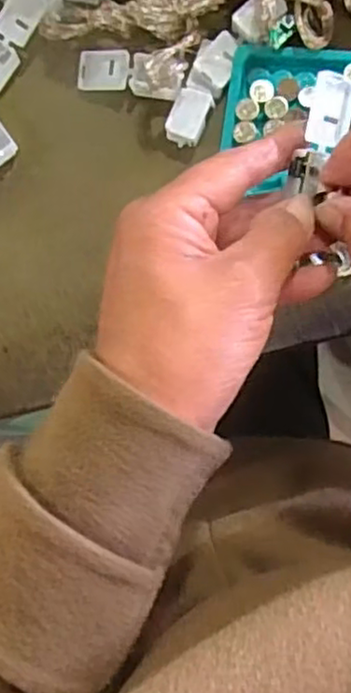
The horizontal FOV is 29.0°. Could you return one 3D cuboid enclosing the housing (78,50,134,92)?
[{"bbox_3d":[-0.036,-0.142,0.349,0.028,0.008,0.020,4,87,7],"label":"housing"}]

